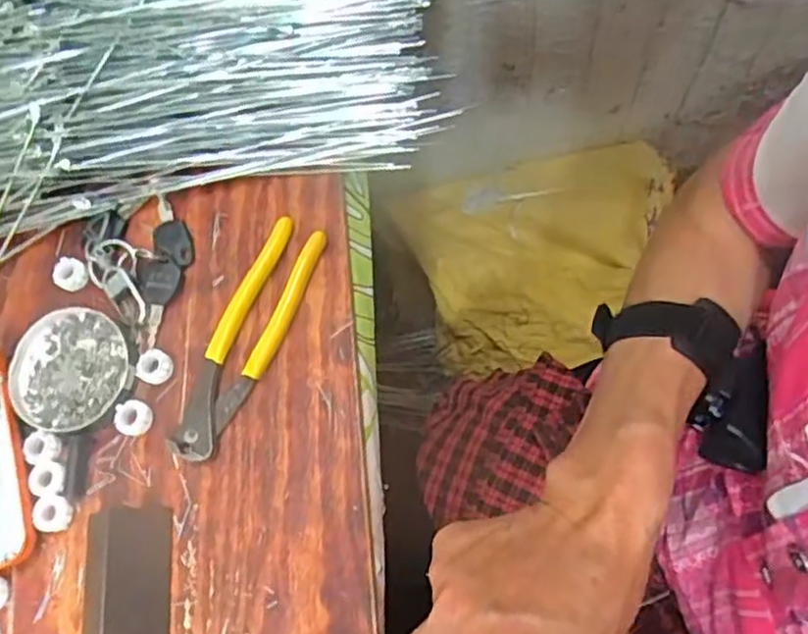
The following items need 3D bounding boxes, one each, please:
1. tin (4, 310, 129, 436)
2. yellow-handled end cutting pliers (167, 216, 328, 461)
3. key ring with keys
[{"bbox_3d":[-0.220,0.034,0.462,0.081,0.013,0.079,-2,72,7],"label":"tin"},{"bbox_3d":[-0.100,0.013,0.454,0.041,0.018,0.164,22,77,14],"label":"yellow-handled end cutting pliers"},{"bbox_3d":[-0.178,-0.041,0.481,0.069,0.011,0.094,-39,72,-6],"label":"key ring with keys"}]

